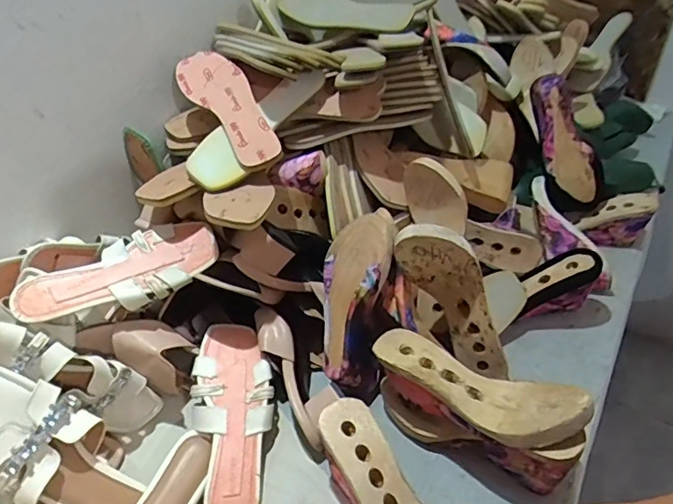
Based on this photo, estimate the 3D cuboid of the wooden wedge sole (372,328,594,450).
[{"bbox_3d":[0.147,0.141,0.570,0.234,0.049,0.081,20,45,27],"label":"wooden wedge sole"}]

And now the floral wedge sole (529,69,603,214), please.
[{"bbox_3d":[0.380,-0.187,0.880,0.097,0.085,0.237,-12,83,-9],"label":"floral wedge sole"}]

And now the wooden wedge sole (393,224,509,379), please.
[{"bbox_3d":[0.144,0.056,0.652,0.087,0.226,0.059,-14,24,46],"label":"wooden wedge sole"}]

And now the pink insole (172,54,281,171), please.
[{"bbox_3d":[-0.150,-0.203,0.717,0.078,0.014,0.237,-31,64,-11],"label":"pink insole"}]

